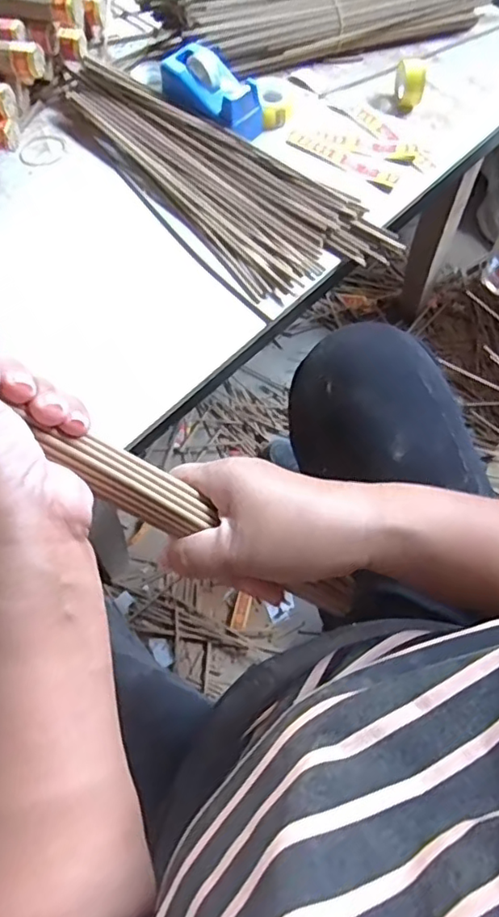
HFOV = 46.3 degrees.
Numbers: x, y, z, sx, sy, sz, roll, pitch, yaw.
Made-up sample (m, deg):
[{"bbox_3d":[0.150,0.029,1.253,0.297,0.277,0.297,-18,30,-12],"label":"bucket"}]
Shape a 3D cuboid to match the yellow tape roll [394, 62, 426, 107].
[{"bbox_3d":[0.166,-0.389,0.605,0.020,0.038,0.042,-3,66,-2],"label":"yellow tape roll"}]

